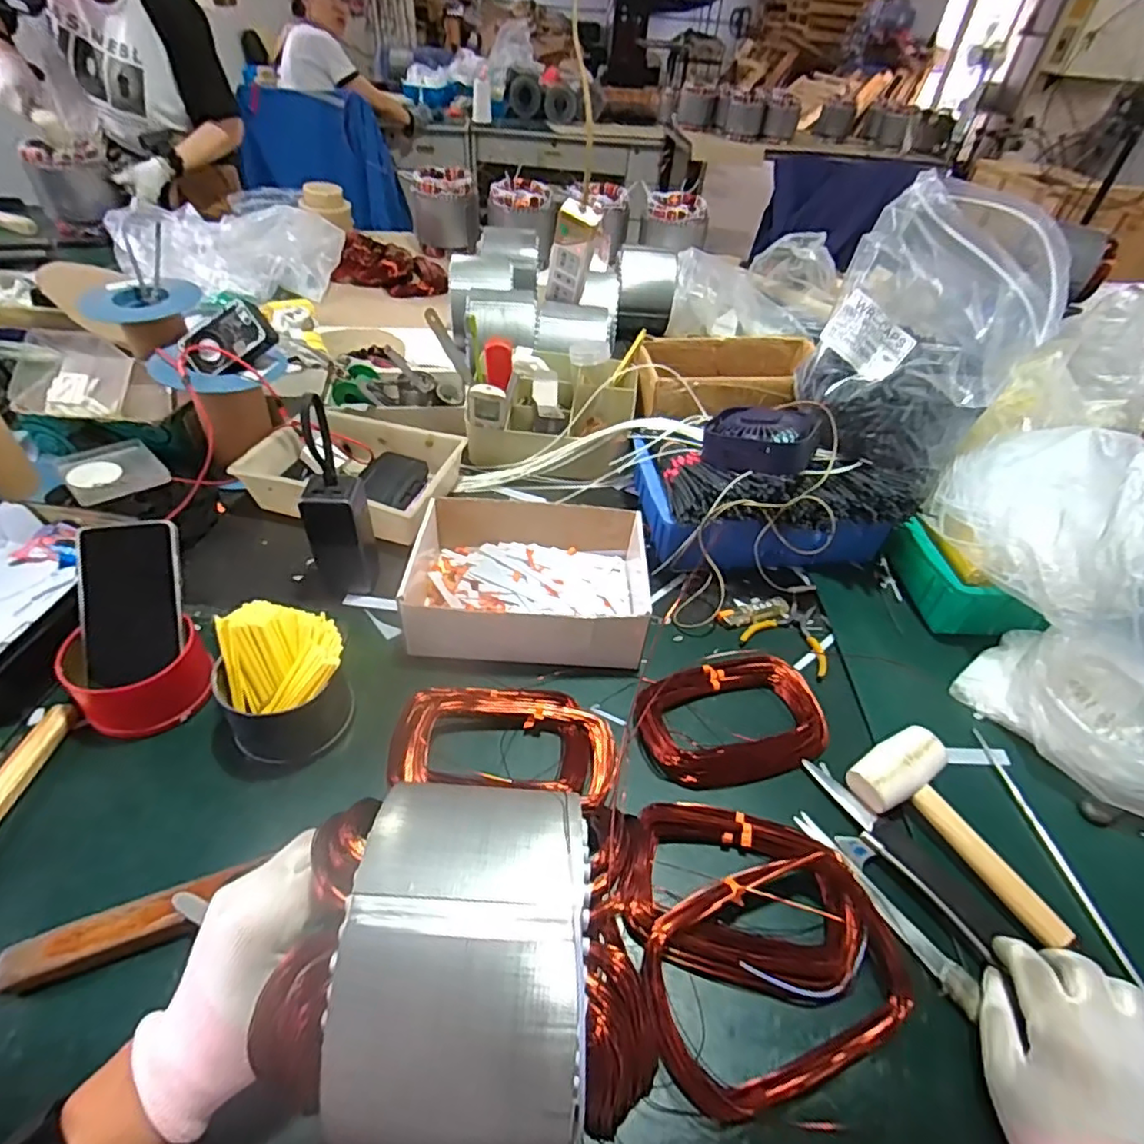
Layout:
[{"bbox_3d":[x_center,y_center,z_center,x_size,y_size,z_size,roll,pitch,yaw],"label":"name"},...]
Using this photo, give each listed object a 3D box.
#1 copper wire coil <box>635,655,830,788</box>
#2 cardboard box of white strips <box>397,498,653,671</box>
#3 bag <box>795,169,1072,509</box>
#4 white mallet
[{"bbox_3d":[0.148,0.134,0.569,0.169,0.027,0.121,-11,46,-17],"label":"copper wire coil"},{"bbox_3d":[-0.044,0.009,0.653,0.252,0.067,0.195,5,44,-1],"label":"cardboard box of white strips"},{"bbox_3d":[0.390,-0.259,0.673,0.172,0.255,0.213,-30,55,-32],"label":"bag"},{"bbox_3d":[0.318,0.211,0.490,0.077,0.050,0.175,-26,52,-28],"label":"white mallet"}]

